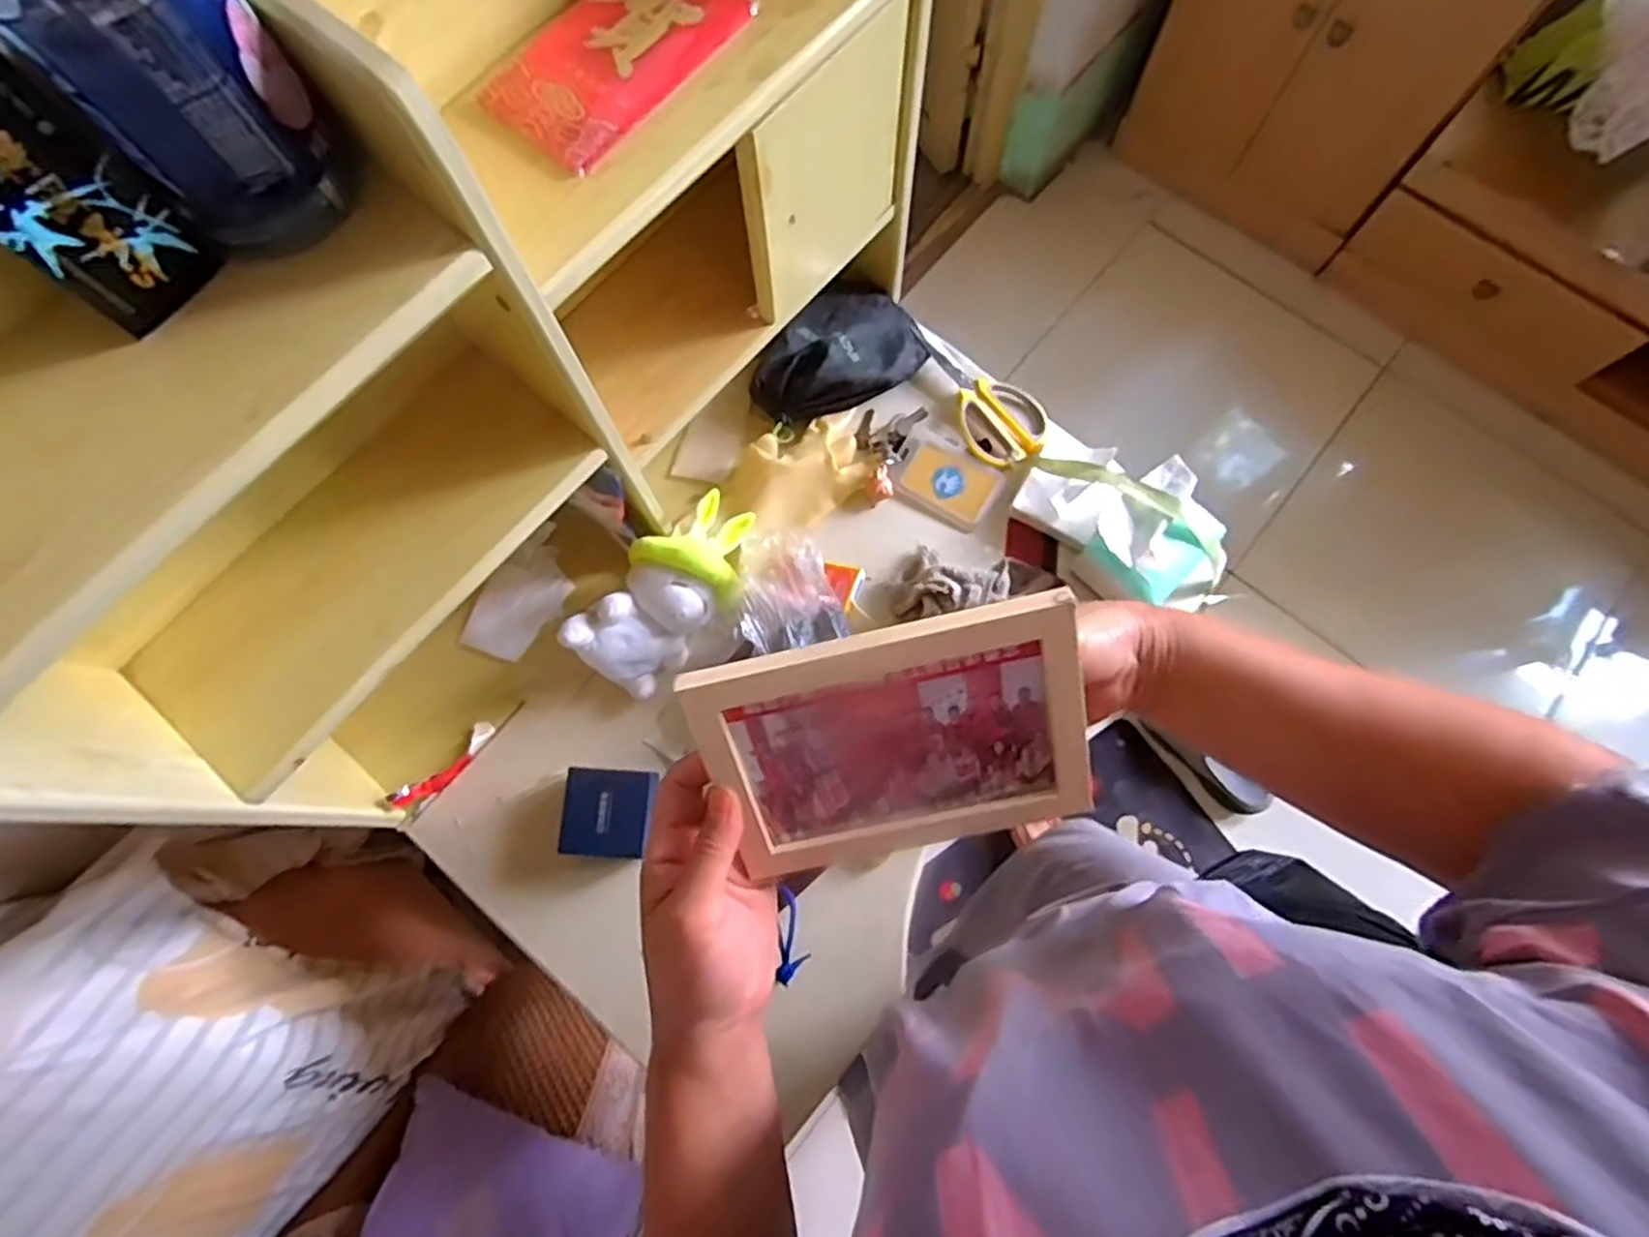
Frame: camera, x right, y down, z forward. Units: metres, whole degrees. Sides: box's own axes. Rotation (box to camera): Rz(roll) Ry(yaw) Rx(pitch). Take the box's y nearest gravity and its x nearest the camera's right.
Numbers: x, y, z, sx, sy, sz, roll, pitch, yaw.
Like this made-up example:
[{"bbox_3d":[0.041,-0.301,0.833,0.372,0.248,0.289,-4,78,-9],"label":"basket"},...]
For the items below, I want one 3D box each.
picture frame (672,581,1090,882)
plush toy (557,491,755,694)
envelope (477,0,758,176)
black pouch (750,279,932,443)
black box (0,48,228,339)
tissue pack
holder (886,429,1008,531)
[{"bbox_3d":[0.034,0.060,0.352,0.165,0.123,0.016,-13,30,6],"label":"picture frame"},{"bbox_3d":[-0.138,-0.026,0.720,0.095,0.095,0.203,38,78,11],"label":"plush toy"},{"bbox_3d":[-0.128,-0.353,0.478,0.090,0.009,0.164,38,78,11],"label":"envelope"},{"bbox_3d":[0.009,-0.285,0.810,0.186,0.050,0.123,-28,76,-7],"label":"black pouch"},{"bbox_3d":[-0.328,-0.182,0.324,0.033,0.112,0.056,34,77,10],"label":"black box"},{"bbox_3d":[0.297,-0.091,0.759,0.124,0.071,0.202,-38,77,-9],"label":"tissue pack"},{"bbox_3d":[0.126,-0.146,0.788,0.104,0.015,0.069,32,77,9],"label":"holder"}]

